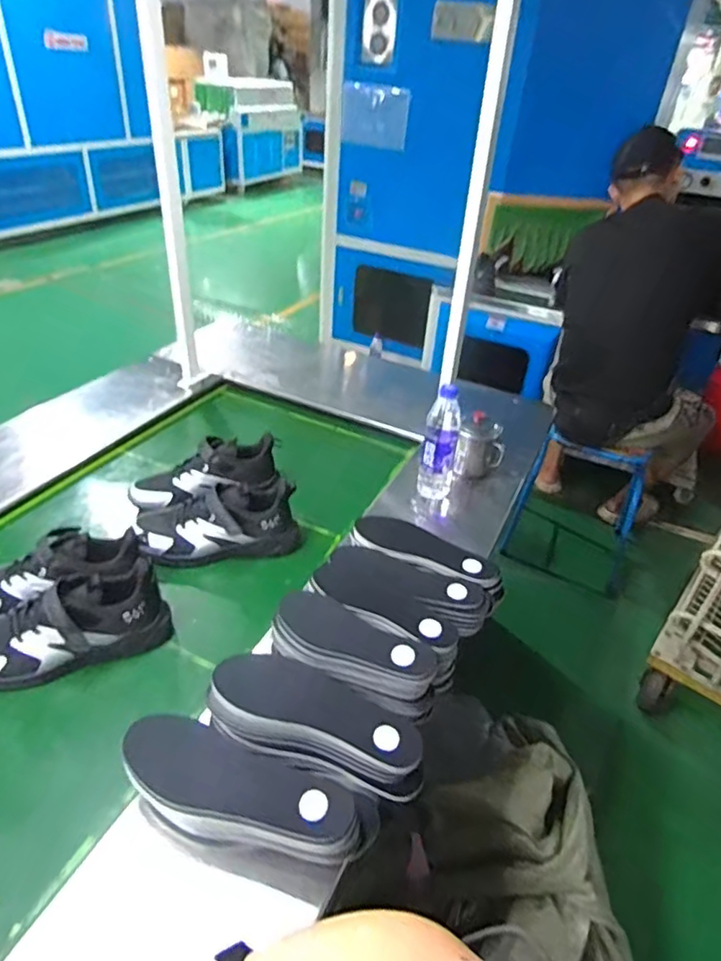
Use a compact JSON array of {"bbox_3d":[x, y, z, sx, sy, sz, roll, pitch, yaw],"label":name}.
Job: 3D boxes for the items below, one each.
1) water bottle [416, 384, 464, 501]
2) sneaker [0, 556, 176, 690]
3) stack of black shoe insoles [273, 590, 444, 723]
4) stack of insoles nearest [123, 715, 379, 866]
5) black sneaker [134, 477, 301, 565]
[{"bbox_3d":[0.145,-0.054,1.061,0.061,0.240,0.058,12,37,9],"label":"water bottle"},{"bbox_3d":[-0.399,0.186,0.778,0.258,0.105,0.097,-13,40,-23],"label":"sneaker"},{"bbox_3d":[-0.011,0.222,0.741,0.223,0.058,0.097,19,38,17],"label":"stack of black shoe insoles"},{"bbox_3d":[-0.121,0.340,0.620,0.270,0.088,0.100,13,37,10],"label":"stack of insoles nearest"},{"bbox_3d":[-0.239,0.060,0.968,0.251,0.113,0.137,-11,39,-21],"label":"black sneaker"}]

